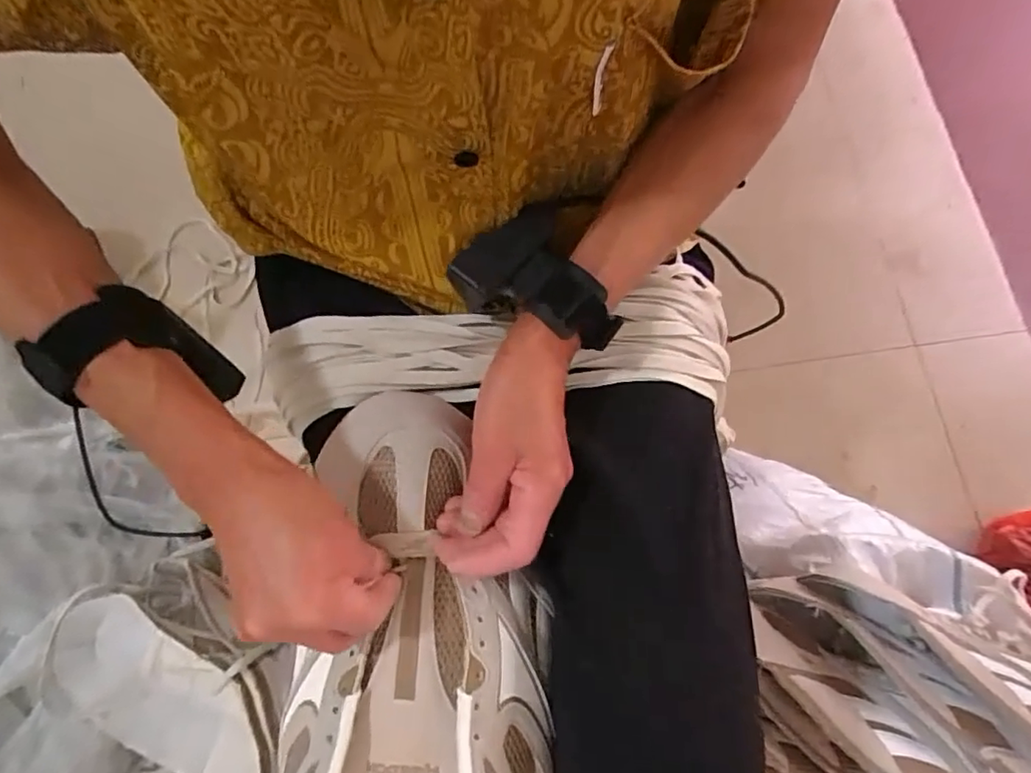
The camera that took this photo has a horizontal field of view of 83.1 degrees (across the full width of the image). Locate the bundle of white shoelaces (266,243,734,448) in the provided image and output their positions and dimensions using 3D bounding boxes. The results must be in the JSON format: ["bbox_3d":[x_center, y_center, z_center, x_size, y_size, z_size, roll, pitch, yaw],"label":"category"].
[{"bbox_3d":[-0.011,-0.011,0.358,0.288,0.037,0.104,-10,75,-2],"label":"bundle of white shoelaces"}]

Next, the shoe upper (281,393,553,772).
[{"bbox_3d":[-0.057,0.134,0.307,0.134,0.060,0.264,-4,74,0],"label":"shoe upper"}]

